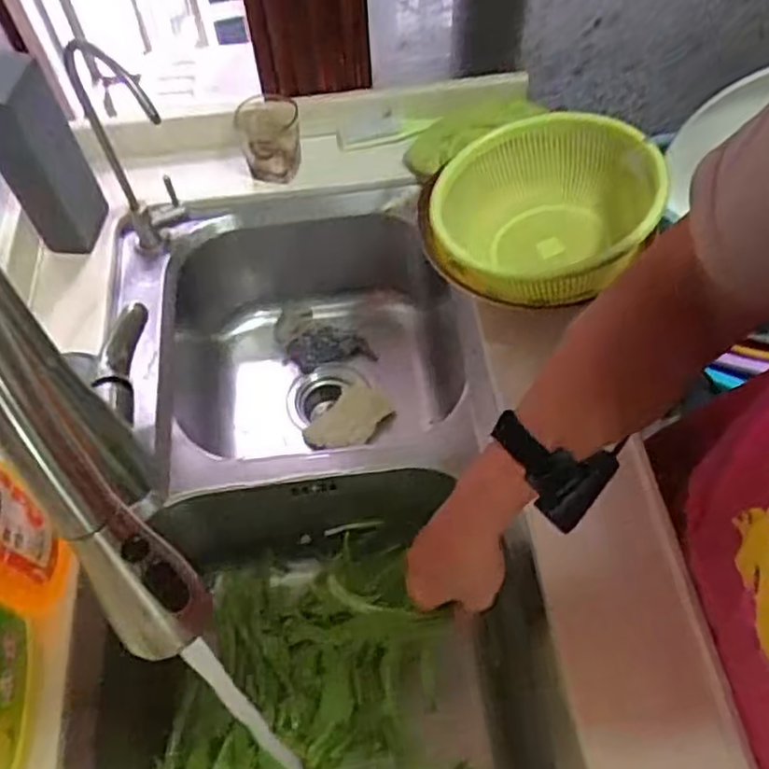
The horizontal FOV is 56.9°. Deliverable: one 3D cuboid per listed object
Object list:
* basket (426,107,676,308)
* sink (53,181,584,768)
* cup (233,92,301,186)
[{"bbox_3d":[0.155,-0.159,0.684,0.220,0.103,0.190,4,58,5],"label":"basket"},{"bbox_3d":[-0.071,0.158,0.739,0.397,0.271,0.723,-7,58,-2],"label":"sink"},{"bbox_3d":[-0.131,-0.281,0.816,0.068,0.082,0.060,-9,58,-3],"label":"cup"}]

